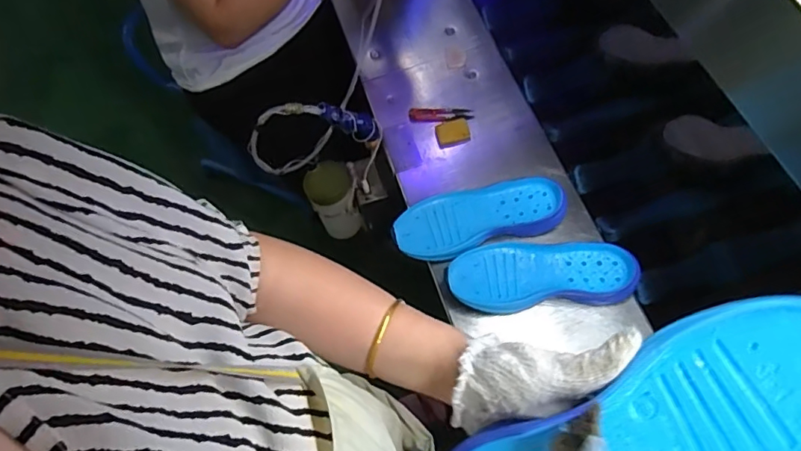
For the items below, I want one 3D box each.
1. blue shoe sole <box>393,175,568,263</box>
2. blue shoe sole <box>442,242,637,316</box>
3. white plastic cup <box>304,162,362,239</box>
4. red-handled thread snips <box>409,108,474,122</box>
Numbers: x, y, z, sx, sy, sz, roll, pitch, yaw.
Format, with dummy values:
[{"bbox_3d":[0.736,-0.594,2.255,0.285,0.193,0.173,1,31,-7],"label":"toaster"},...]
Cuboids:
[{"bbox_3d":[0.107,-0.014,0.728,0.230,0.032,0.093,-12,64,-3],"label":"blue shoe sole"},{"bbox_3d":[0.183,0.063,0.690,0.233,0.024,0.090,-4,64,1],"label":"blue shoe sole"},{"bbox_3d":[-0.115,-0.040,0.921,0.075,0.144,0.076,-1,64,3],"label":"white plastic cup"},{"bbox_3d":[0.065,-0.179,0.850,0.102,0.008,0.029,3,64,5],"label":"red-handled thread snips"}]

